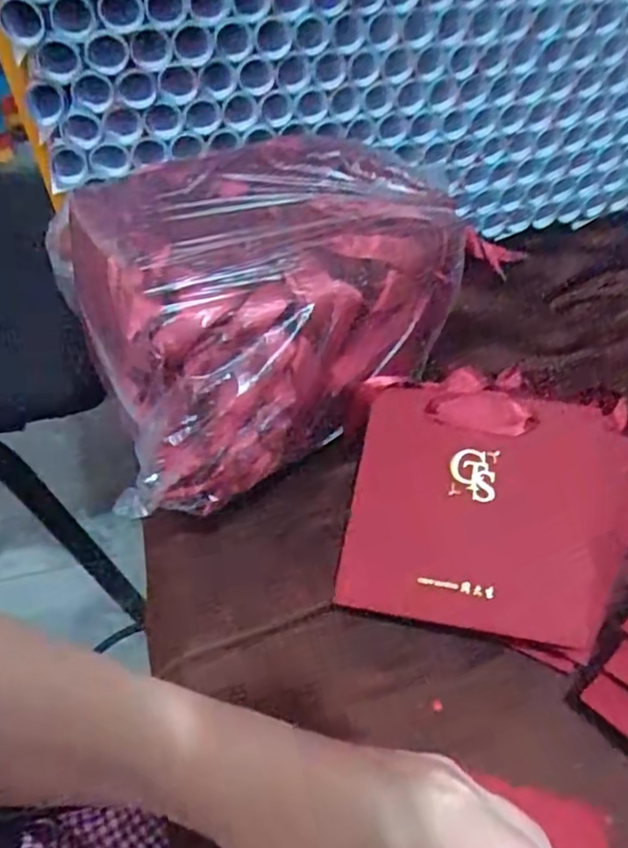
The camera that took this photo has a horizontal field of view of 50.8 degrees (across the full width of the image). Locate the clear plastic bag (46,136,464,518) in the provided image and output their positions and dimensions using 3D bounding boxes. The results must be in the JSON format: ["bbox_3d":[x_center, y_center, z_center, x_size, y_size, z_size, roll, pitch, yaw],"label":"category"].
[{"bbox_3d":[-0.040,-0.102,0.467,0.257,0.115,0.269,-16,50,-14],"label":"clear plastic bag"}]

